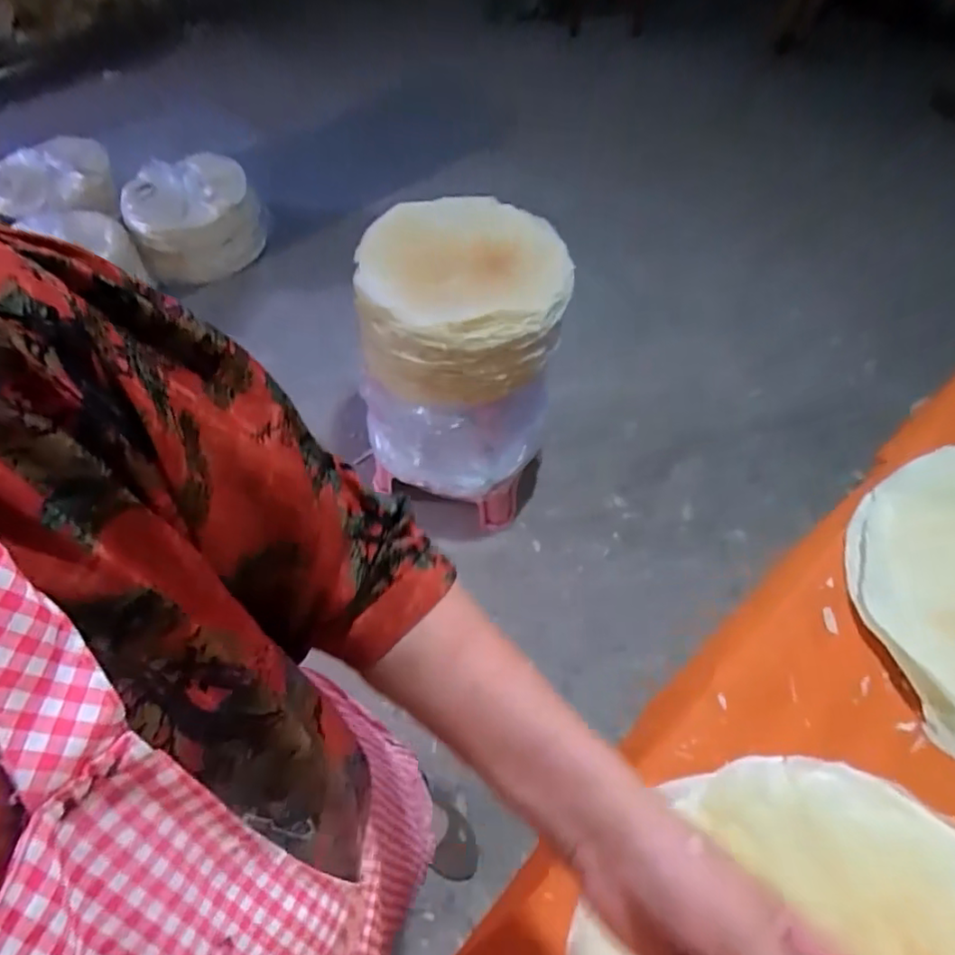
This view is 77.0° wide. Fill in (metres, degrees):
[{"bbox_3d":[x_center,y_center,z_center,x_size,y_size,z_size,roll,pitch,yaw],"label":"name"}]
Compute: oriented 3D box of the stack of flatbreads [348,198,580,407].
[{"bbox_3d":[-0.029,-0.367,1.187,0.407,0.171,0.445,-5,59,-3],"label":"stack of flatbreads"}]

